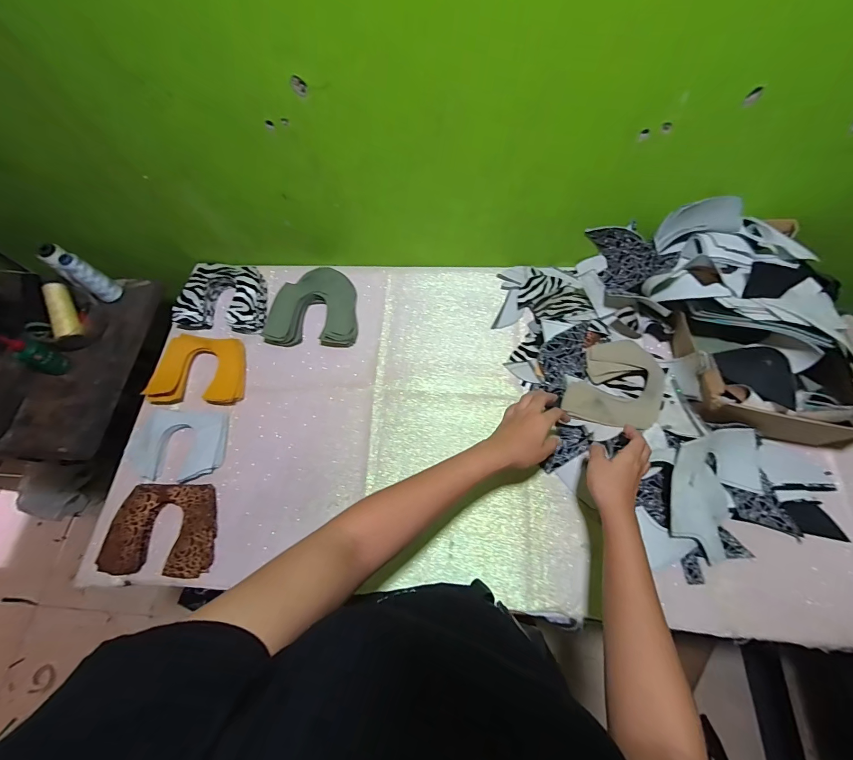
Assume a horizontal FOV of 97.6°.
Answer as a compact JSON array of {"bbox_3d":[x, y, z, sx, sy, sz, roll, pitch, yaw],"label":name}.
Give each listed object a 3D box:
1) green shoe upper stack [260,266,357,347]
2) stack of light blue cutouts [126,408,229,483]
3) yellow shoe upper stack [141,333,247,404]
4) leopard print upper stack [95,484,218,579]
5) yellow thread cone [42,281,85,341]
[{"bbox_3d":[-0.217,-0.145,0.714,0.171,0.024,0.162,0,67,4],"label":"green shoe upper stack"},{"bbox_3d":[-0.423,0.111,0.635,0.159,0.015,0.116,3,67,5],"label":"stack of light blue cutouts"},{"bbox_3d":[-0.408,-0.022,0.673,0.152,0.027,0.126,-1,66,3],"label":"yellow shoe upper stack"},{"bbox_3d":[-0.413,0.234,0.588,0.168,0.035,0.134,-1,66,3],"label":"leopard print upper stack"},{"bbox_3d":[-0.696,-0.132,0.711,0.036,0.037,0.115,-27,68,-8],"label":"yellow thread cone"}]

